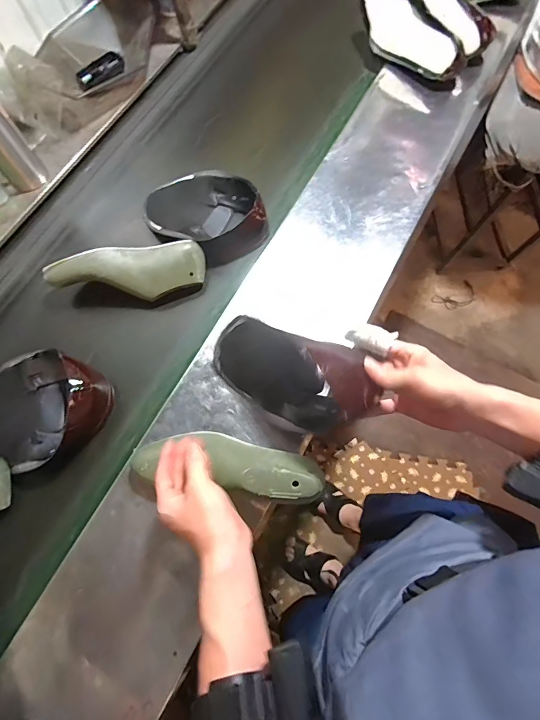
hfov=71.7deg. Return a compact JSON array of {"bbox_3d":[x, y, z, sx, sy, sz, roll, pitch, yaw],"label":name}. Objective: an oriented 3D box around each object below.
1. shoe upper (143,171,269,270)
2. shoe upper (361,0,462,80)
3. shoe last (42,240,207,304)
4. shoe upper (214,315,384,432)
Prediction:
[{"bbox_3d":[-0.135,-0.292,0.766,0.206,0.100,0.211,-34,75,-9],"label":"shoe upper"},{"bbox_3d":[0.307,-0.718,0.829,0.264,0.100,0.052,42,50,4],"label":"shoe upper"},{"bbox_3d":[-0.261,-0.161,0.689,0.277,0.092,0.102,-11,72,-3],"label":"shoe last"},{"bbox_3d":[0.017,0.019,0.541,0.285,0.098,0.101,16,69,45],"label":"shoe upper"}]

